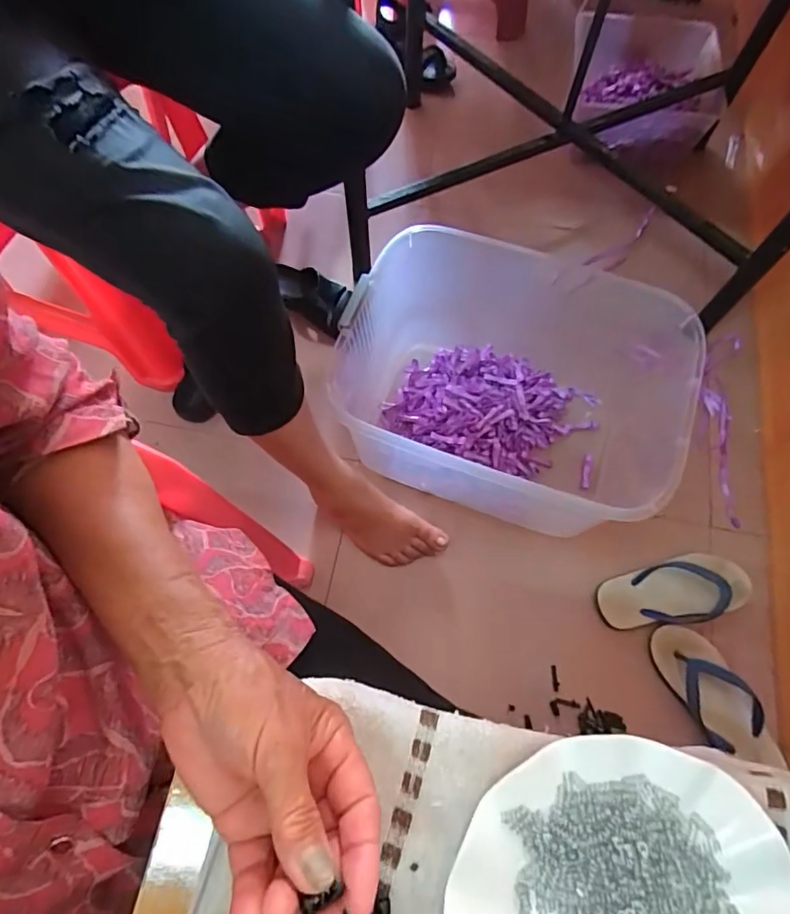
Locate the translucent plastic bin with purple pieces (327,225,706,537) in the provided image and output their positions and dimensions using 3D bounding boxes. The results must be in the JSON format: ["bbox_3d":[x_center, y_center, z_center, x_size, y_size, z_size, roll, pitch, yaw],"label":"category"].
[{"bbox_3d":[0.176,-0.106,0.815,0.547,0.244,0.408,12,69,5],"label":"translucent plastic bin with purple pieces"}]

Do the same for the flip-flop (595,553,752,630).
[{"bbox_3d":[0.440,0.211,0.807,0.231,0.037,0.095,-15,70,-6],"label":"flip-flop"}]

